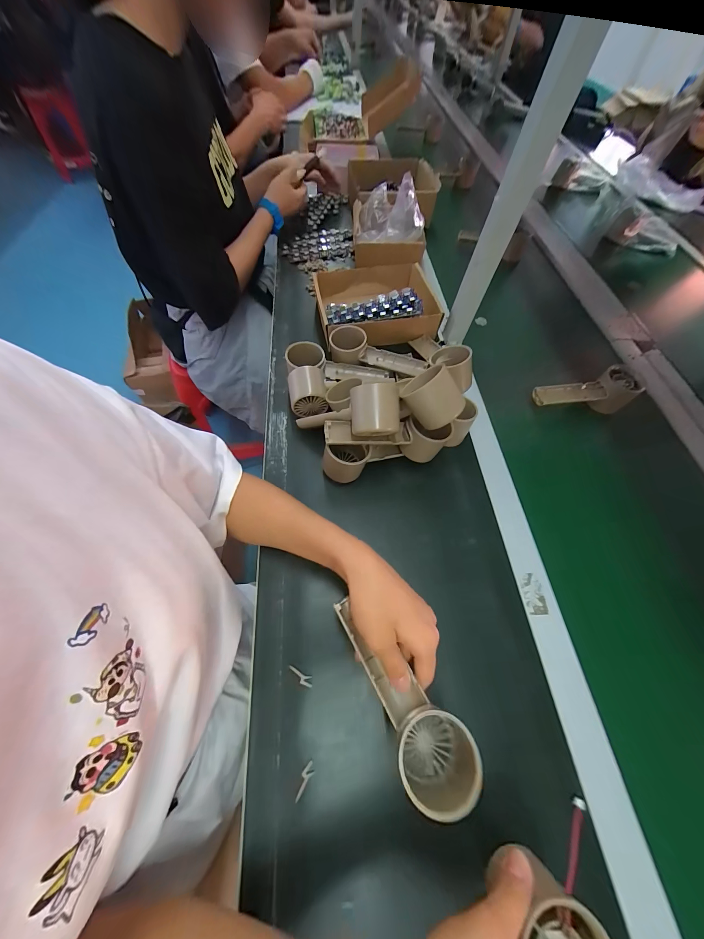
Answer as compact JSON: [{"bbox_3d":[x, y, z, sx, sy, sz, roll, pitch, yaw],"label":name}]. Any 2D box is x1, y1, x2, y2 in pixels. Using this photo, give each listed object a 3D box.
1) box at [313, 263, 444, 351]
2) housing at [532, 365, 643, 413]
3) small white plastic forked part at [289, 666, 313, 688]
[{"bbox_3d":[0.050,-0.302,0.545,0.217,0.083,0.191,-1,61,-3],"label":"box"},{"bbox_3d":[0.363,-0.117,0.477,0.151,0.056,0.052,-9,62,-7],"label":"housing"},{"bbox_3d":[-0.052,0.210,0.304,0.028,0.004,0.009,22,63,9],"label":"small white plastic forked part"}]

